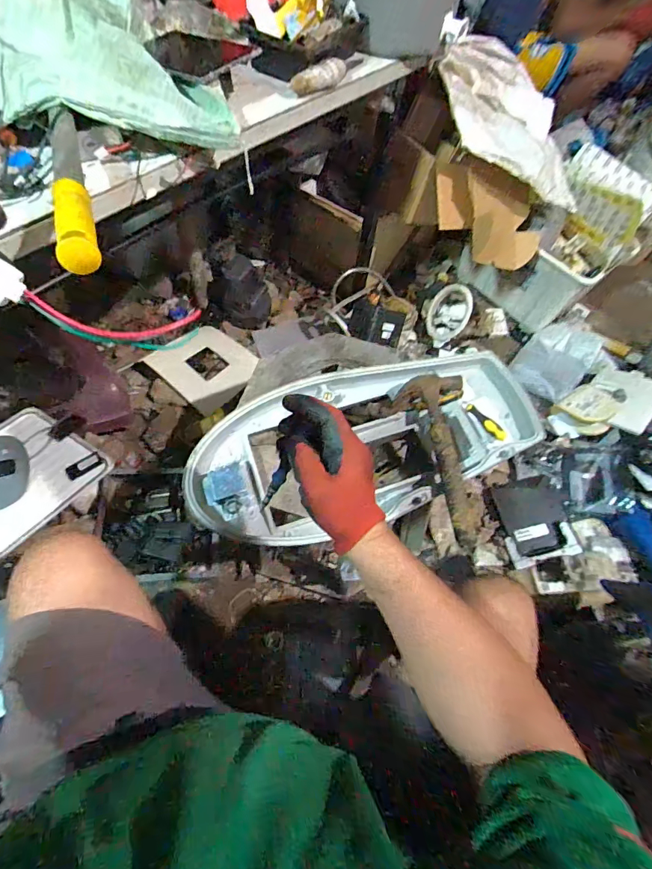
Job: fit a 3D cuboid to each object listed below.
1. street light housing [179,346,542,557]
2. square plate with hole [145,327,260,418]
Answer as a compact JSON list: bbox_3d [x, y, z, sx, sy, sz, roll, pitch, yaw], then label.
[{"bbox_3d":[0.063,0.005,0.740,0.610,0.070,0.267,-17,63,-13],"label":"street light housing"},{"bbox_3d":[-0.343,-0.199,1.223,0.255,0.053,0.240,38,65,17],"label":"square plate with hole"}]

